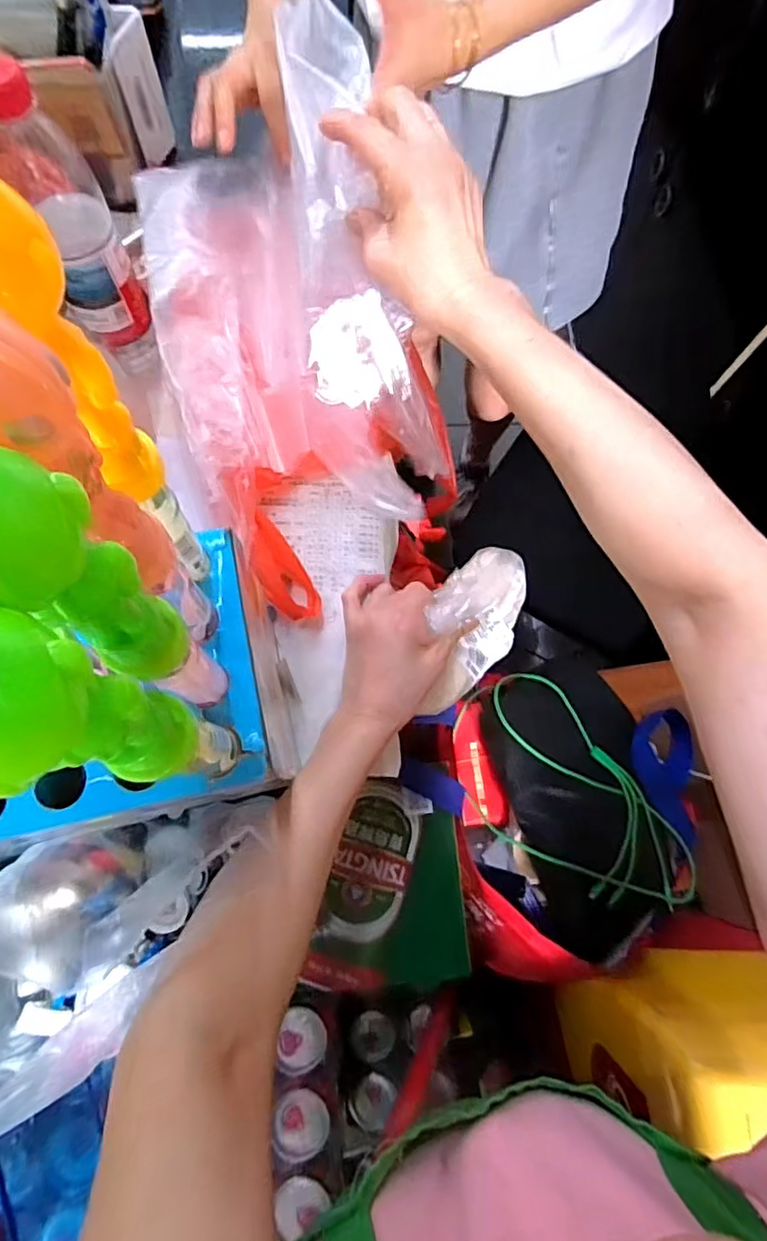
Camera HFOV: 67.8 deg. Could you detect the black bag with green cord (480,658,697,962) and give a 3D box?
[{"bbox_3d":[0.222,0.196,0.632,0.162,0.069,0.299,-14,75,-6],"label":"black bag with green cord"}]

